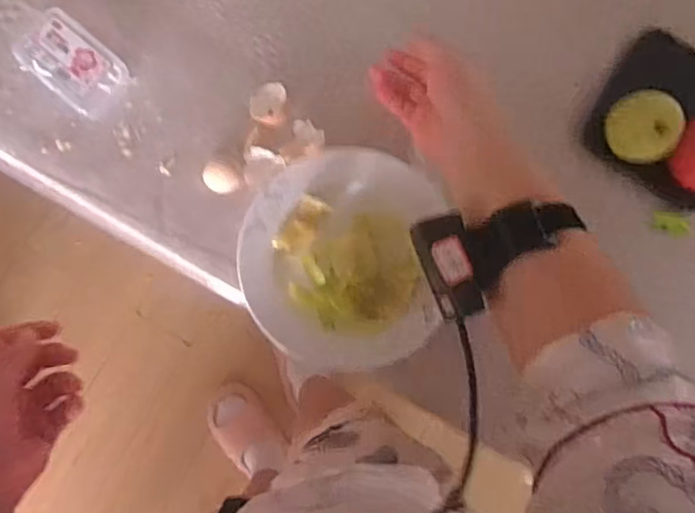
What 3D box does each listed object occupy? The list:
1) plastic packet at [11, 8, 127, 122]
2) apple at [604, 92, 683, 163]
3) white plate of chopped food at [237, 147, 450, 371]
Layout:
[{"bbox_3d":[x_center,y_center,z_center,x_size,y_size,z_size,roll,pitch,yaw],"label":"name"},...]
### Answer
[{"bbox_3d":[-0.247,-0.174,0.575,0.091,0.034,0.061,38,84,-4],"label":"plastic packet"},{"bbox_3d":[0.277,-0.121,0.608,0.060,0.057,0.066,0,88,-6],"label":"apple"},{"bbox_3d":[-0.002,0.002,0.591,0.194,0.032,0.204,3,87,-6],"label":"white plate of chopped food"}]

